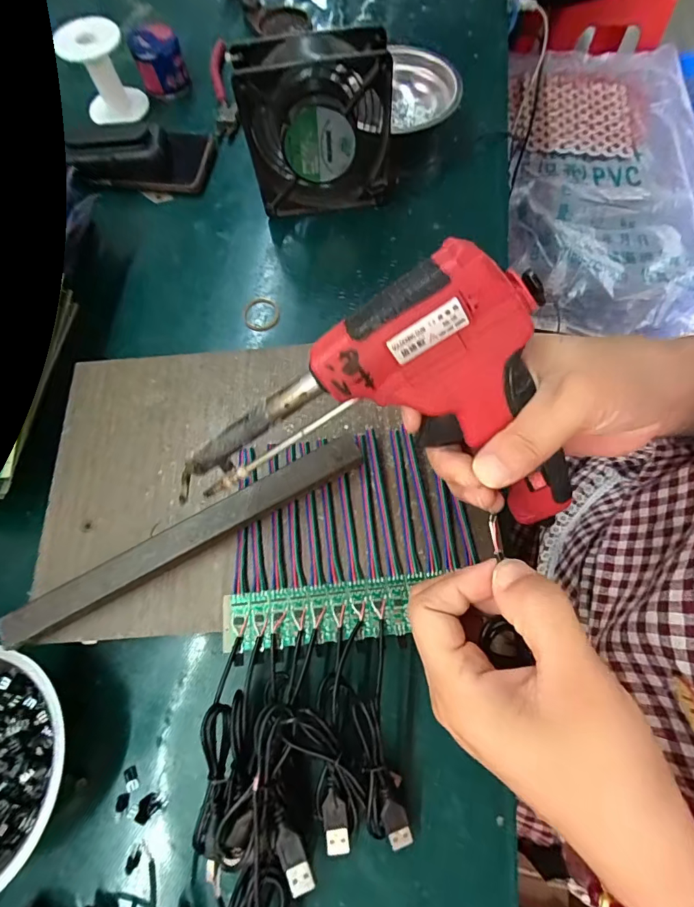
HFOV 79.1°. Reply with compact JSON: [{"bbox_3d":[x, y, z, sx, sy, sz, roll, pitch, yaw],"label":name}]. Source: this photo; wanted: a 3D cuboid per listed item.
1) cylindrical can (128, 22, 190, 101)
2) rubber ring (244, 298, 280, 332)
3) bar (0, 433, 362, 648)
[{"bbox_3d":[-0.206,-0.432,0.465,0.050,0.050,0.049,-19,70,-4],"label":"cylindrical can"},{"bbox_3d":[-0.076,-0.124,0.375,0.031,0.004,0.034,0,69,1],"label":"rubber ring"},{"bbox_3d":[-0.095,0.052,0.265,0.231,0.019,0.022,-28,71,-8],"label":"bar"}]

